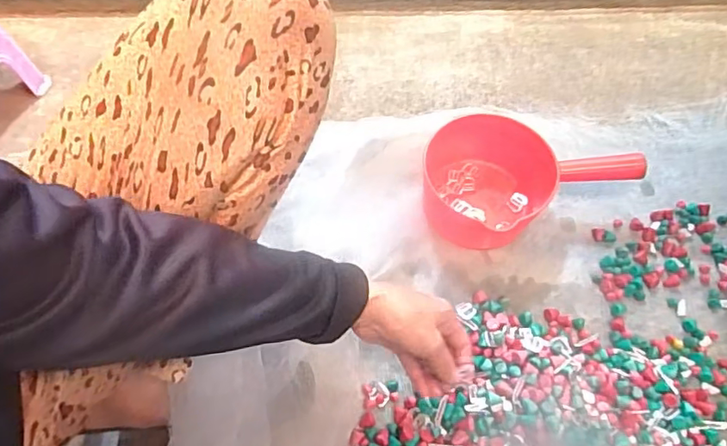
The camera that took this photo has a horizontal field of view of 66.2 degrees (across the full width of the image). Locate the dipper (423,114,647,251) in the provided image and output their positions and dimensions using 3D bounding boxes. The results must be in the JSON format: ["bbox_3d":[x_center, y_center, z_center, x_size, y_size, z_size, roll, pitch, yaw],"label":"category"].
[{"bbox_3d":[0.191,-0.040,0.662,0.239,0.091,0.142,7,60,5],"label":"dipper"}]

